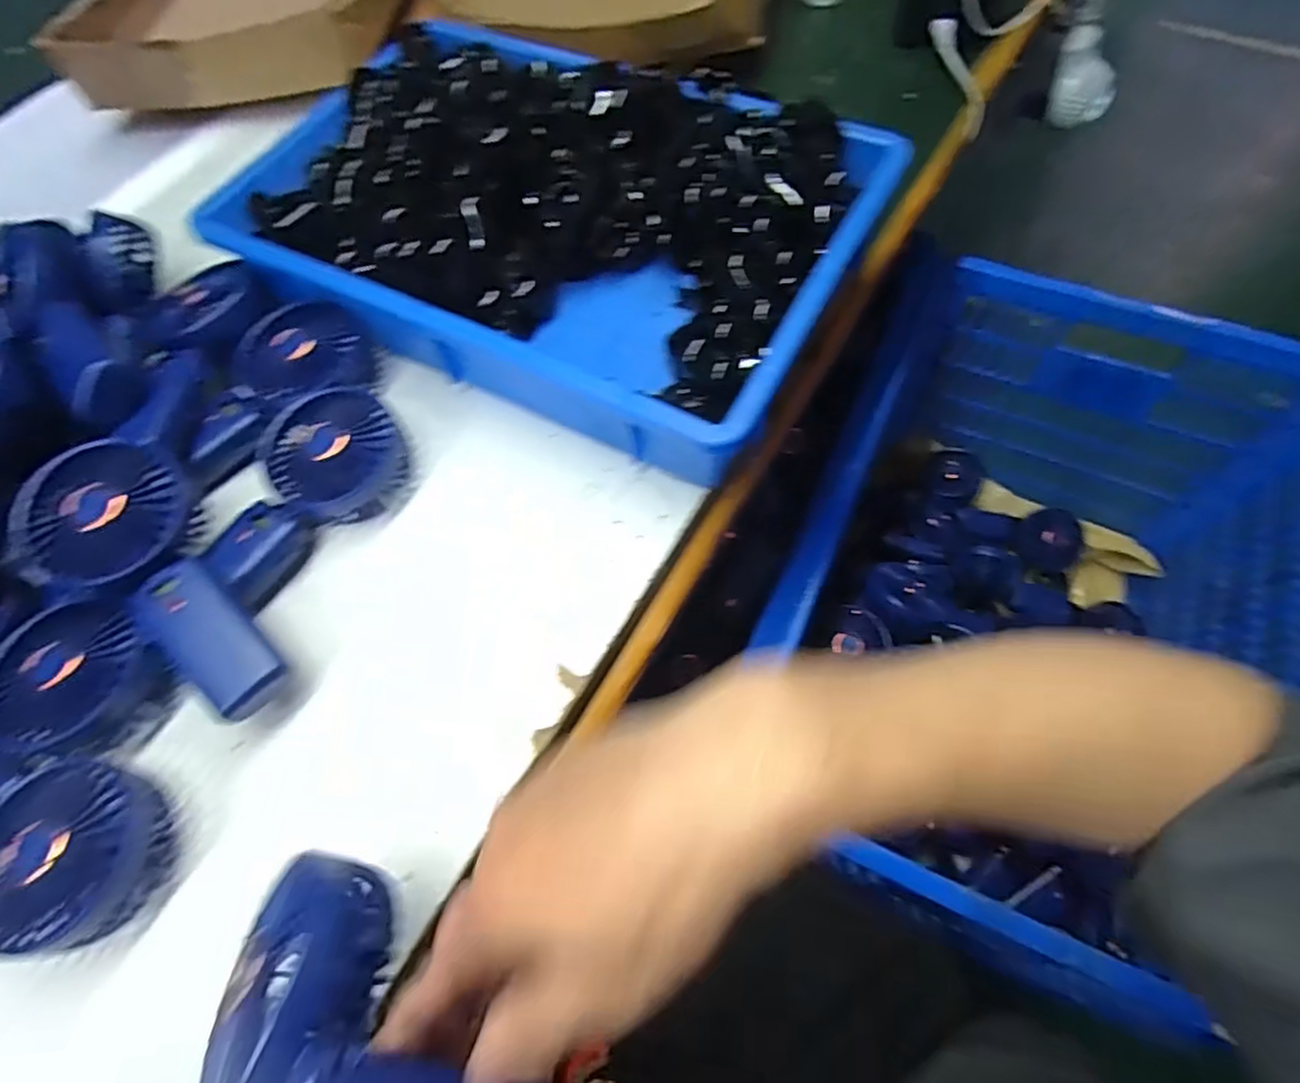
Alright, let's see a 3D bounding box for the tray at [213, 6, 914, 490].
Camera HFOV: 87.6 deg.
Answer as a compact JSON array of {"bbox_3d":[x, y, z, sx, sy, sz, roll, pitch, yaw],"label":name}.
[{"bbox_3d":[-0.070,-0.233,0.500,0.428,0.091,0.280,26,68,16],"label":"tray"}]

